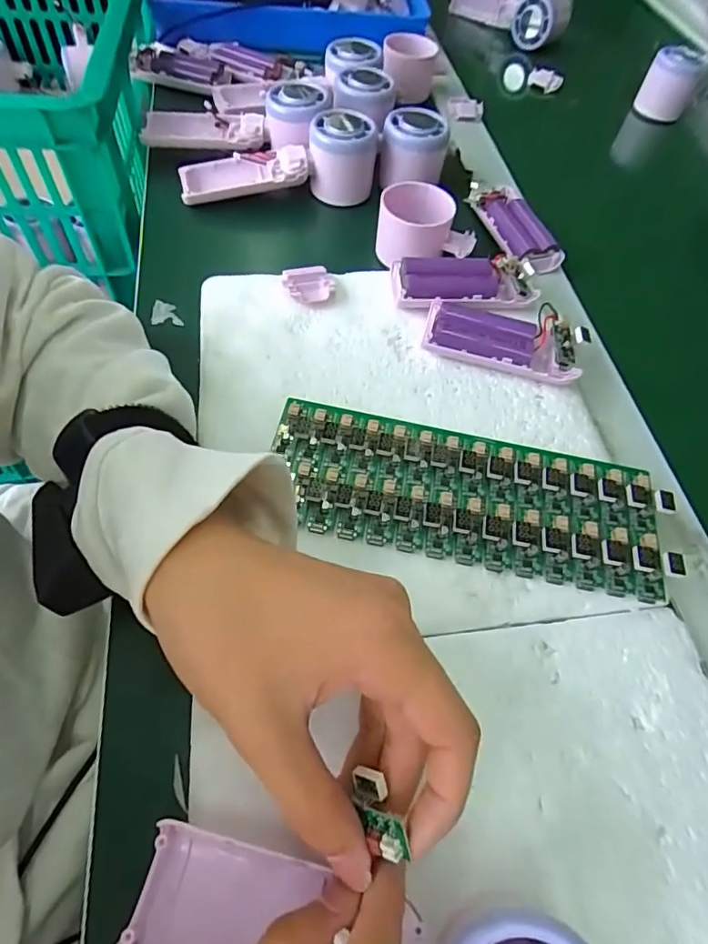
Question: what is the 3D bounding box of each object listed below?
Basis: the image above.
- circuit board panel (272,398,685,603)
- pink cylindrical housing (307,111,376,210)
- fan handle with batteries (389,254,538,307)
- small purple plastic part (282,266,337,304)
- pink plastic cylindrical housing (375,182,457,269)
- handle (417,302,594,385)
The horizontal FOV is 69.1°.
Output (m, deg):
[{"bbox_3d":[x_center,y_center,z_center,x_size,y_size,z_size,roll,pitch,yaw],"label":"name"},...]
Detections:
[{"bbox_3d":[0.062,0.012,0.289,0.217,0.017,0.081,11,59,3],"label":"circuit board panel"},{"bbox_3d":[-0.012,-0.271,0.444,0.056,0.056,0.053,1,59,-5],"label":"pink cylindrical housing"},{"bbox_3d":[0.080,-0.136,0.373,0.100,0.024,0.041,-3,60,-5],"label":"fan handle with batteries"},{"bbox_3d":[-0.032,-0.134,0.369,0.034,0.010,0.030,-12,61,-12],"label":"small purple plastic part"},{"bbox_3d":[0.046,-0.195,0.406,0.055,0.043,0.049,5,59,-2],"label":"pink plastic cylindrical housing"},{"bbox_3d":[0.100,-0.089,0.344,0.103,0.027,0.042,14,60,5],"label":"handle"}]

